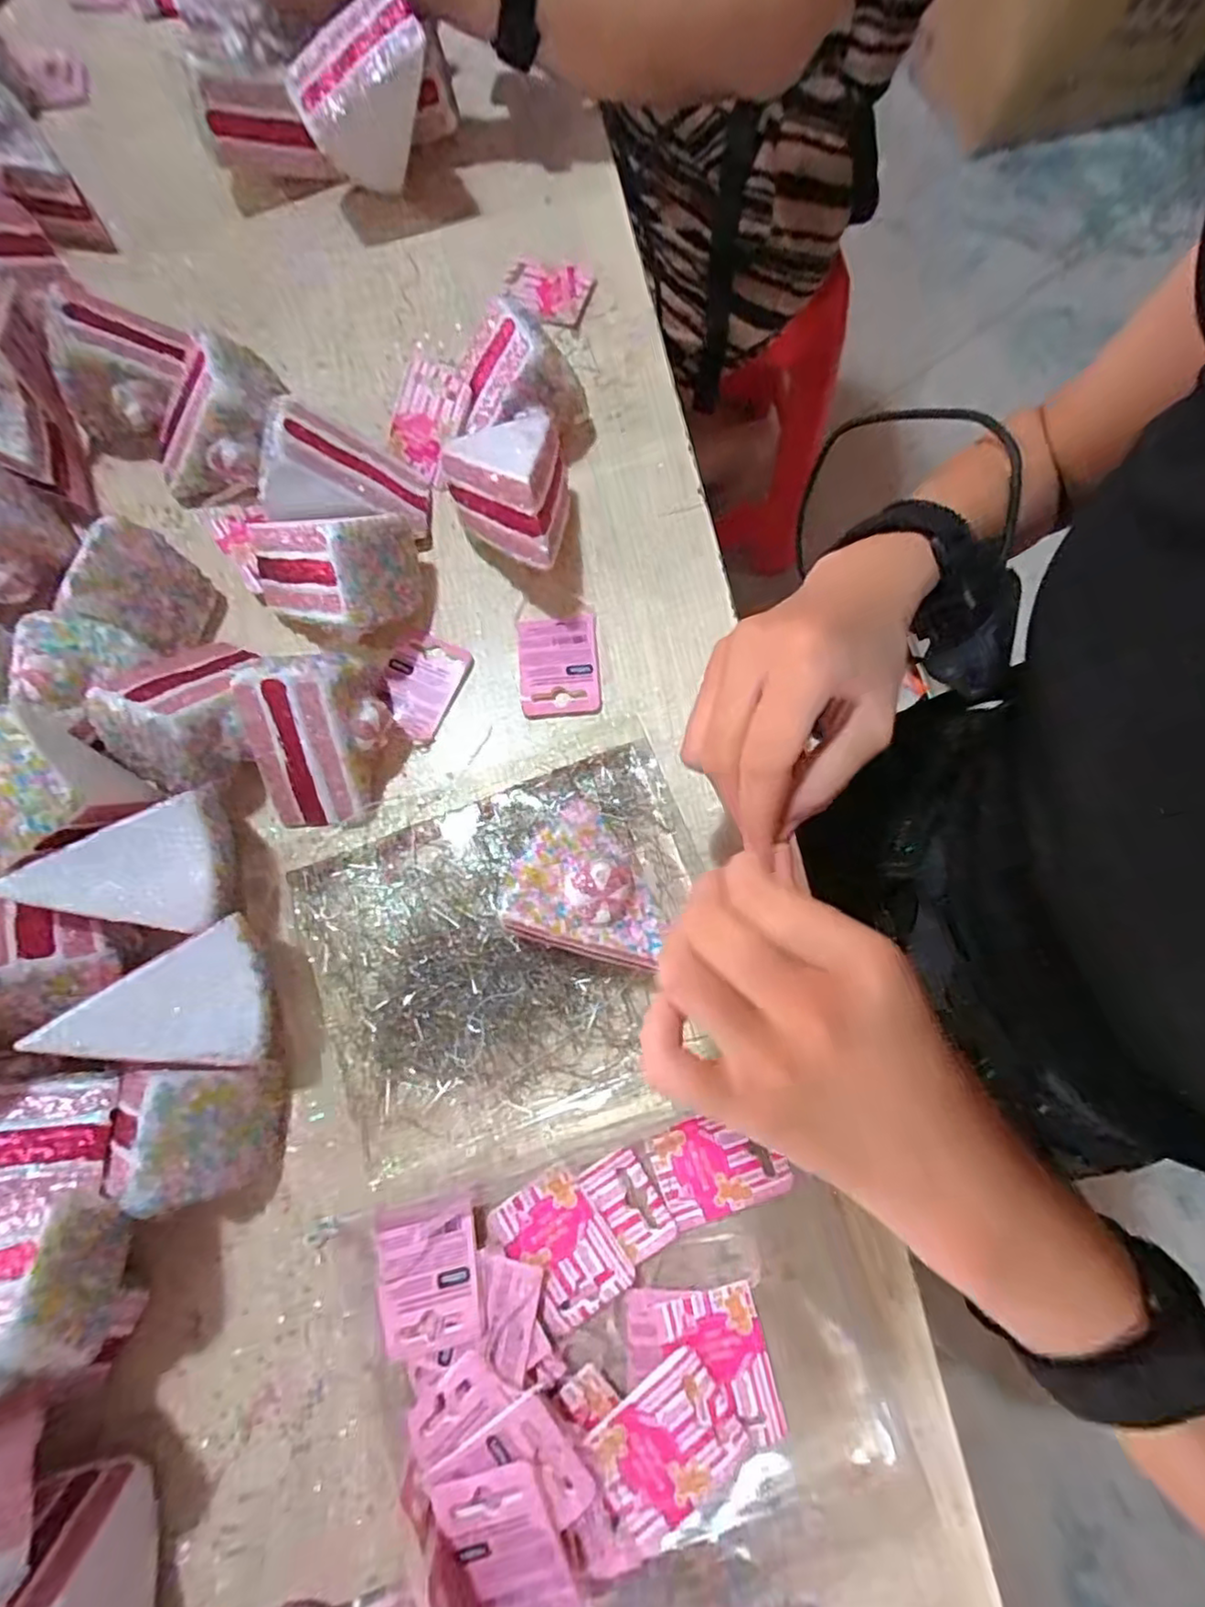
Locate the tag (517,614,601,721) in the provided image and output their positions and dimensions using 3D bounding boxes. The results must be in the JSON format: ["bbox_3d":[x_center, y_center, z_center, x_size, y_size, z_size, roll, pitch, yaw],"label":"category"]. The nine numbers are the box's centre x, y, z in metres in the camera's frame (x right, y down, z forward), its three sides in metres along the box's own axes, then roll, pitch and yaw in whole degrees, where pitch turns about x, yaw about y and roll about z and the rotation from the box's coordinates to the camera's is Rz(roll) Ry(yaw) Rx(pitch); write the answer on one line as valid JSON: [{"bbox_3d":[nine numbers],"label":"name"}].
[{"bbox_3d":[-0.025,-0.079,0.372,0.045,0.005,0.061,-4,76,0],"label":"tag"}]

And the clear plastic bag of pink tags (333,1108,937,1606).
[{"bbox_3d":[0.008,0.242,0.276,0.221,0.034,0.179,-13,76,-2],"label":"clear plastic bag of pink tags"}]

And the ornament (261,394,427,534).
[{"bbox_3d":[-0.147,-0.184,0.364,0.083,0.065,0.053,-13,76,-2],"label":"ornament"}]

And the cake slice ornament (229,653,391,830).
[{"bbox_3d":[-0.145,-0.037,0.332,0.067,0.062,0.083,-7,76,-1],"label":"cake slice ornament"}]

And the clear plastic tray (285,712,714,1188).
[{"bbox_3d":[-0.043,0.066,0.334,0.206,0.006,0.177,-21,77,-4],"label":"clear plastic tray"}]

